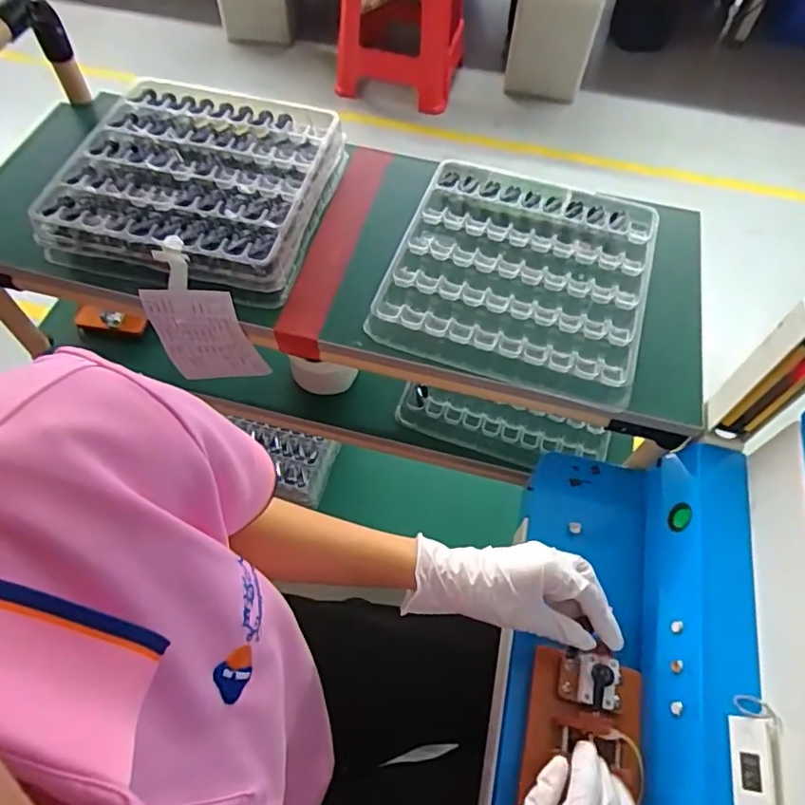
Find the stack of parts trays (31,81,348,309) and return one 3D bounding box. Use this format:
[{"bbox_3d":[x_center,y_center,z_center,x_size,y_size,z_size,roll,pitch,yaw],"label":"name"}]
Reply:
[{"bbox_3d":[-0.219,-0.241,0.626,0.262,0.050,0.264,12,60,5],"label":"stack of parts trays"}]

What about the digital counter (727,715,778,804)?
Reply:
[{"bbox_3d":[0.240,0.248,0.393,0.014,0.026,0.057,32,55,-32],"label":"digital counter"}]

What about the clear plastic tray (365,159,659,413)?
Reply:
[{"bbox_3d":[0.121,-0.134,0.594,0.245,0.030,0.257,17,60,8],"label":"clear plastic tray"}]

